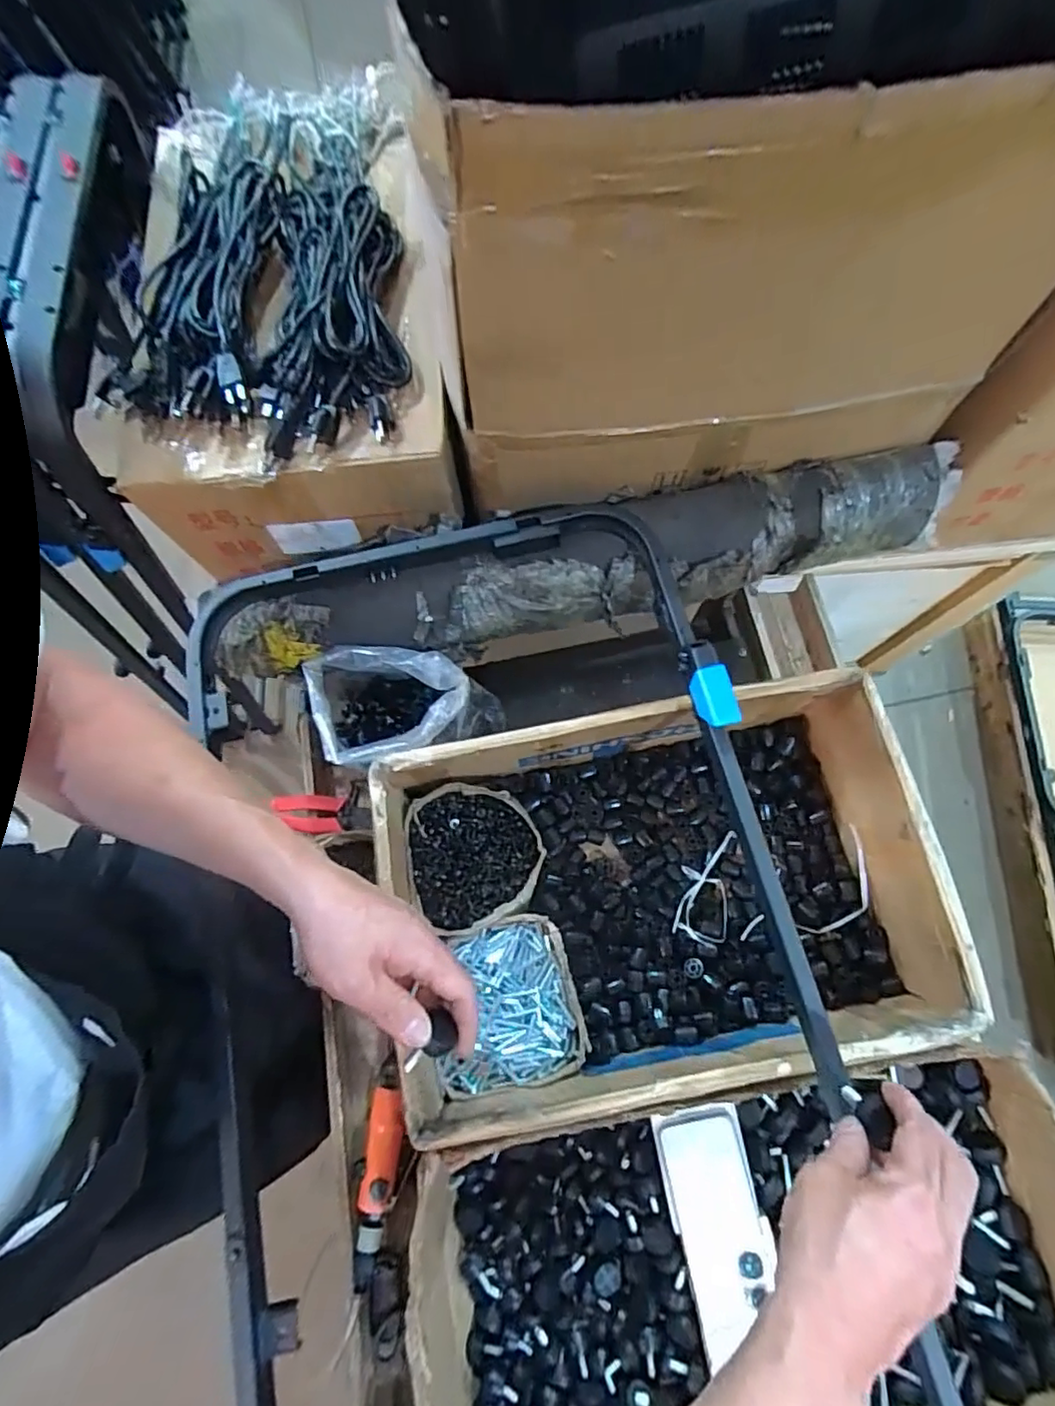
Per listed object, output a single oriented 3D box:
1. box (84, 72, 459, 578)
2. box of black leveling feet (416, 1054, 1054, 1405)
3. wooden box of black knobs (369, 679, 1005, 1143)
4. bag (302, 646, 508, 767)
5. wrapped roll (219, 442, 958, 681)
[{"bbox_3d":[-0.298,-0.449,0.746,0.386,0.198,0.591,-9,72,0],"label":"box"},{"bbox_3d":[0.204,0.523,0.546,0.586,0.128,0.335,-9,72,-1],"label":"box of black leveling feet"},{"bbox_3d":[0.134,0.195,0.637,0.544,0.165,0.352,-12,72,-1],"label":"wooden box of black knobs"},{"bbox_3d":[-0.150,0.020,0.710,0.200,0.147,0.122,4,73,3],"label":"bag"},{"bbox_3d":[0.065,-0.155,0.675,0.823,0.102,0.122,-11,72,-1],"label":"wrapped roll"}]

